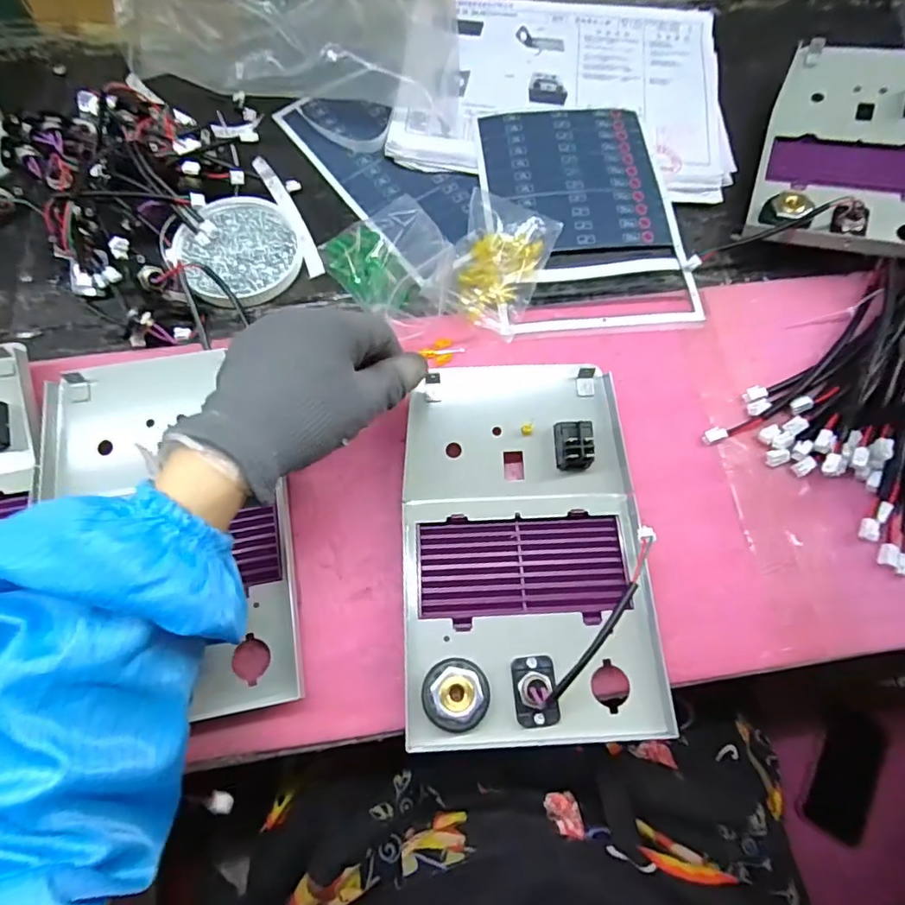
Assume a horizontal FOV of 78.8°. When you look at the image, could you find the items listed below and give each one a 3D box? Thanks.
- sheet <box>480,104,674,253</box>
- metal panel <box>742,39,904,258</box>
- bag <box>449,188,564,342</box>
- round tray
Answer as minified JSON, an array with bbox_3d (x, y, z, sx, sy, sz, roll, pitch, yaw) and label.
[{"bbox_3d":[0.104,-0.240,0.478,0.150,0.010,0.152,-7,70,-3],"label":"sheet"},{"bbox_3d":[0.341,-0.255,0.460,0.144,0.045,0.235,20,71,7],"label":"metal panel"},{"bbox_3d":[0.036,-0.154,0.436,0.073,0.015,0.122,22,71,7],"label":"bag"},{"bbox_3d":[-0.170,-0.163,0.442,0.093,0.012,0.095,0,70,0],"label":"round tray"}]

